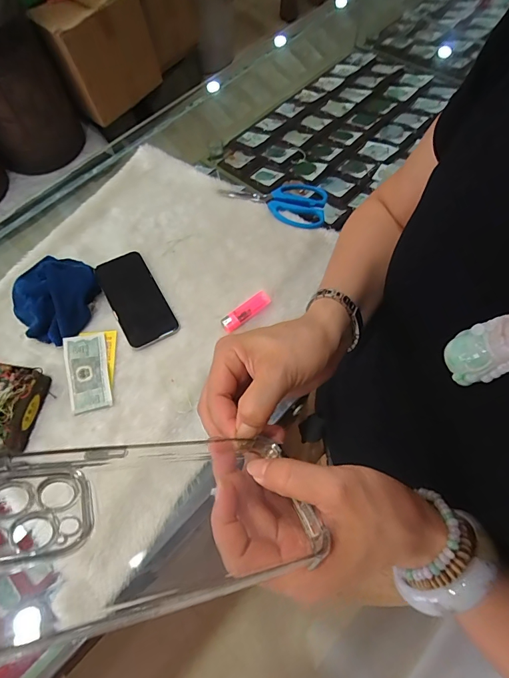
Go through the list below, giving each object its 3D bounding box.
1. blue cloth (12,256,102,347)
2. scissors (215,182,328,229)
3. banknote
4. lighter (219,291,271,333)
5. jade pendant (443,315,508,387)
[{"bbox_3d":[-0.293,-0.065,0.548,0.117,0.050,0.131,15,67,8],"label":"blue cloth"},{"bbox_3d":[0.032,-0.236,0.645,0.178,0.014,0.106,9,66,5],"label":"scissors"},{"bbox_3d":[-0.229,0.043,0.517,0.052,0.013,0.110,-15,66,-6],"label":"banknote"},{"bbox_3d":[-0.012,-0.042,0.554,0.084,0.010,0.023,-37,70,-14],"label":"lighter"},{"bbox_3d":[0.127,0.002,0.197,0.008,0.058,0.028,-1,62,-30],"label":"jade pendant"}]

